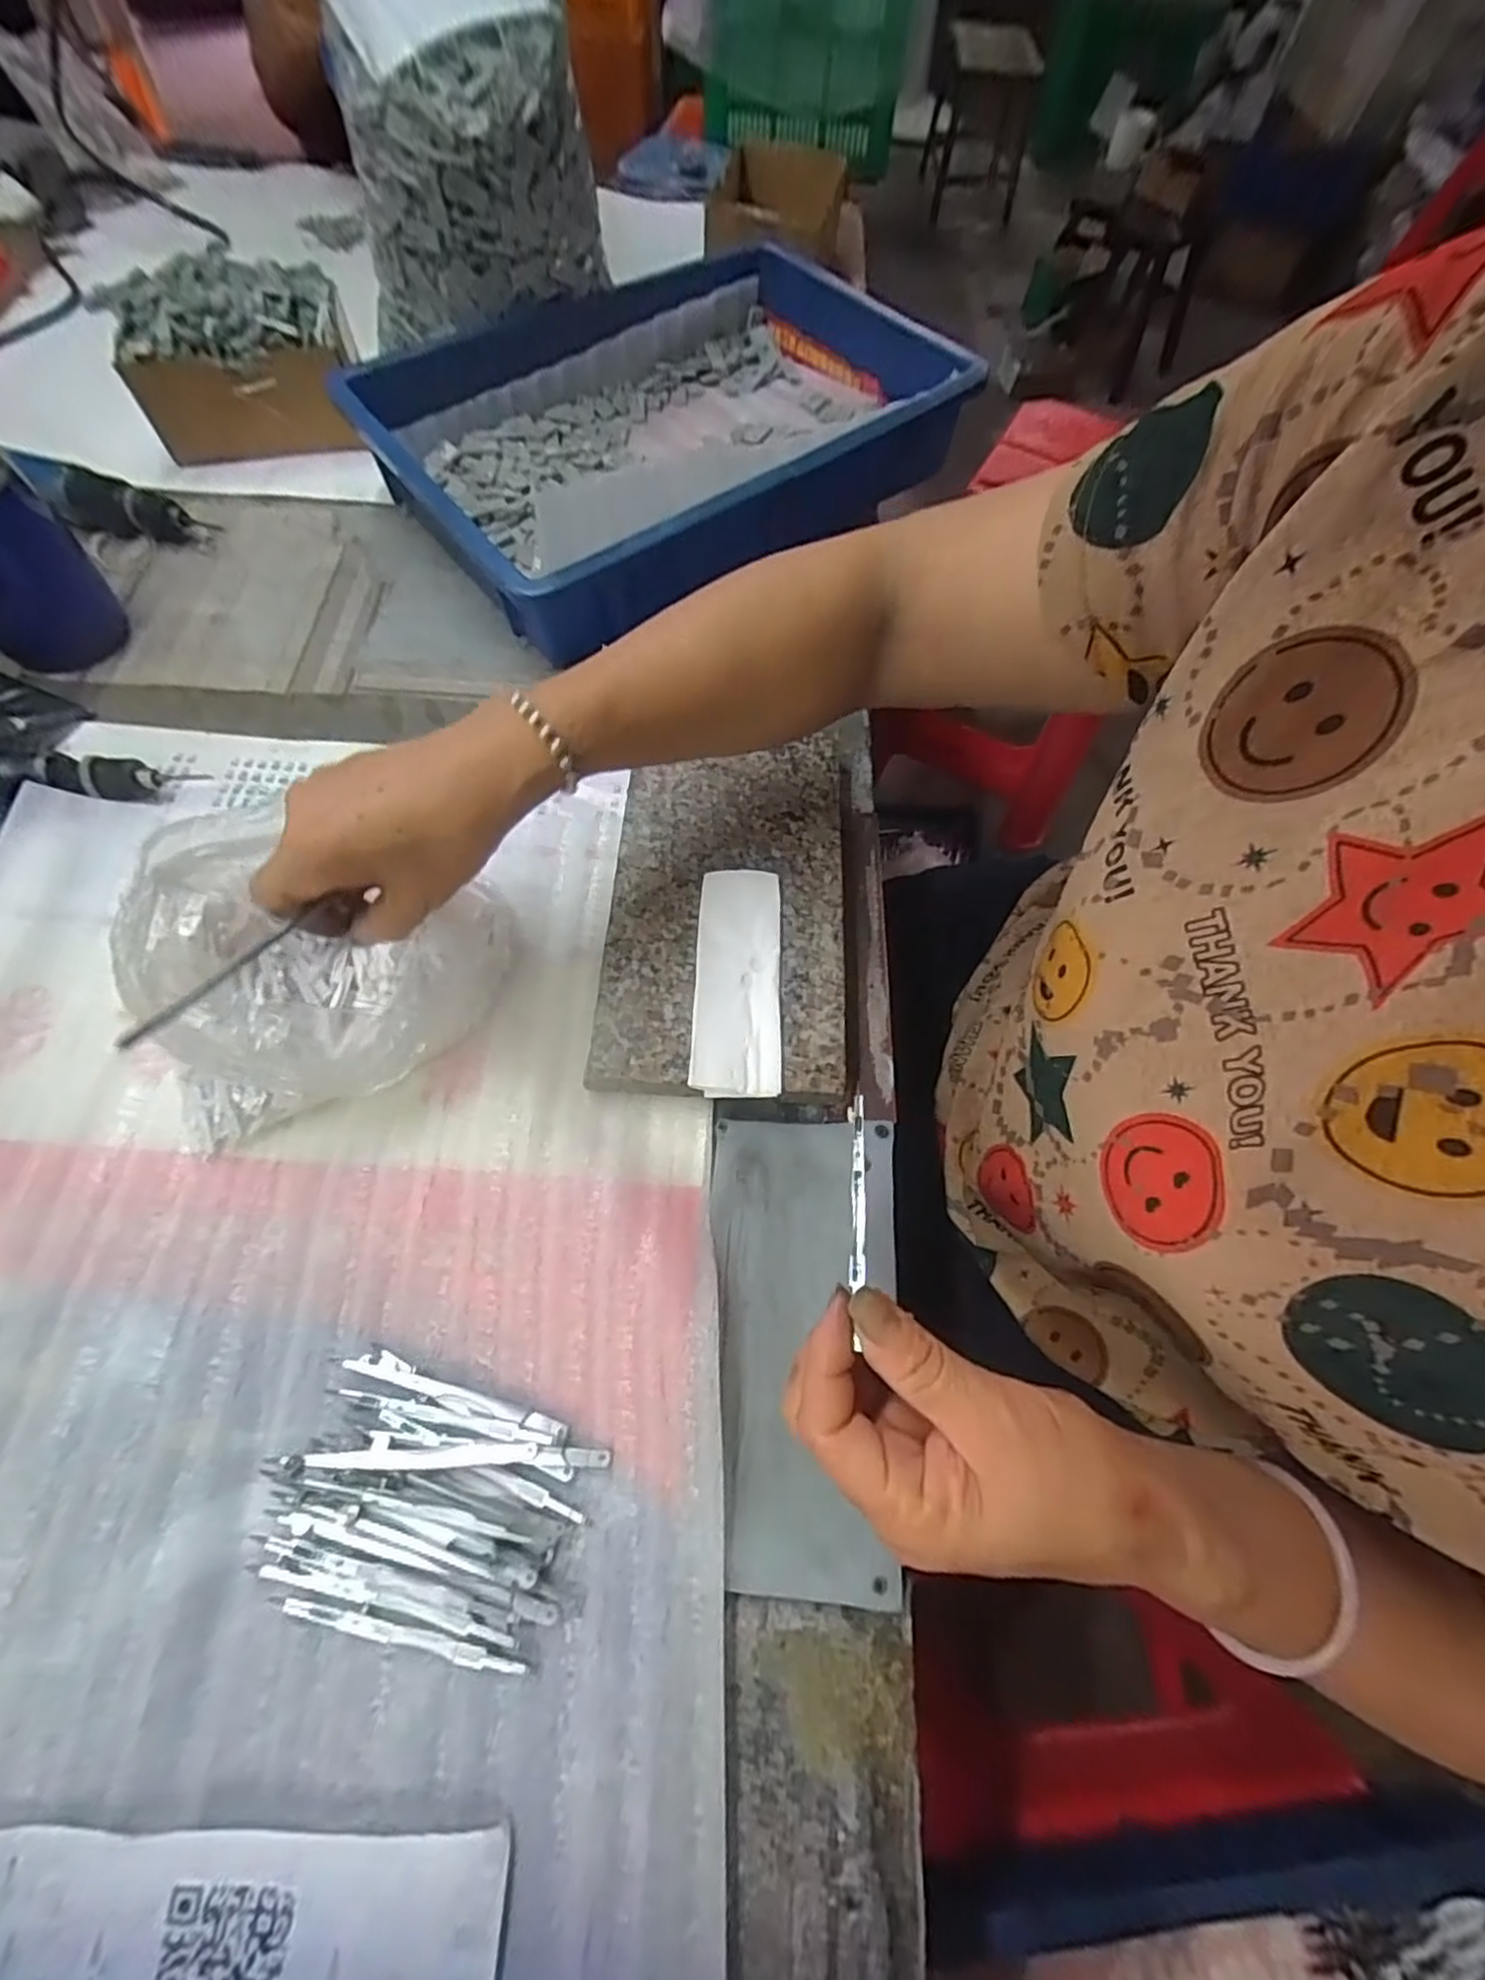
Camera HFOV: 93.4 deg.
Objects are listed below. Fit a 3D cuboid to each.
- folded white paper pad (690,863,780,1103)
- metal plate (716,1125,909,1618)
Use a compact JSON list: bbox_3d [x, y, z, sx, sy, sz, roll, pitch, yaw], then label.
[{"bbox_3d":[-0.002,-0.007,0.379,0.046,0.006,0.131,2,65,-1],"label":"folded white paper pad"},{"bbox_3d":[0.026,0.158,0.326,0.090,0.010,0.196,4,66,1],"label":"metal plate"}]

